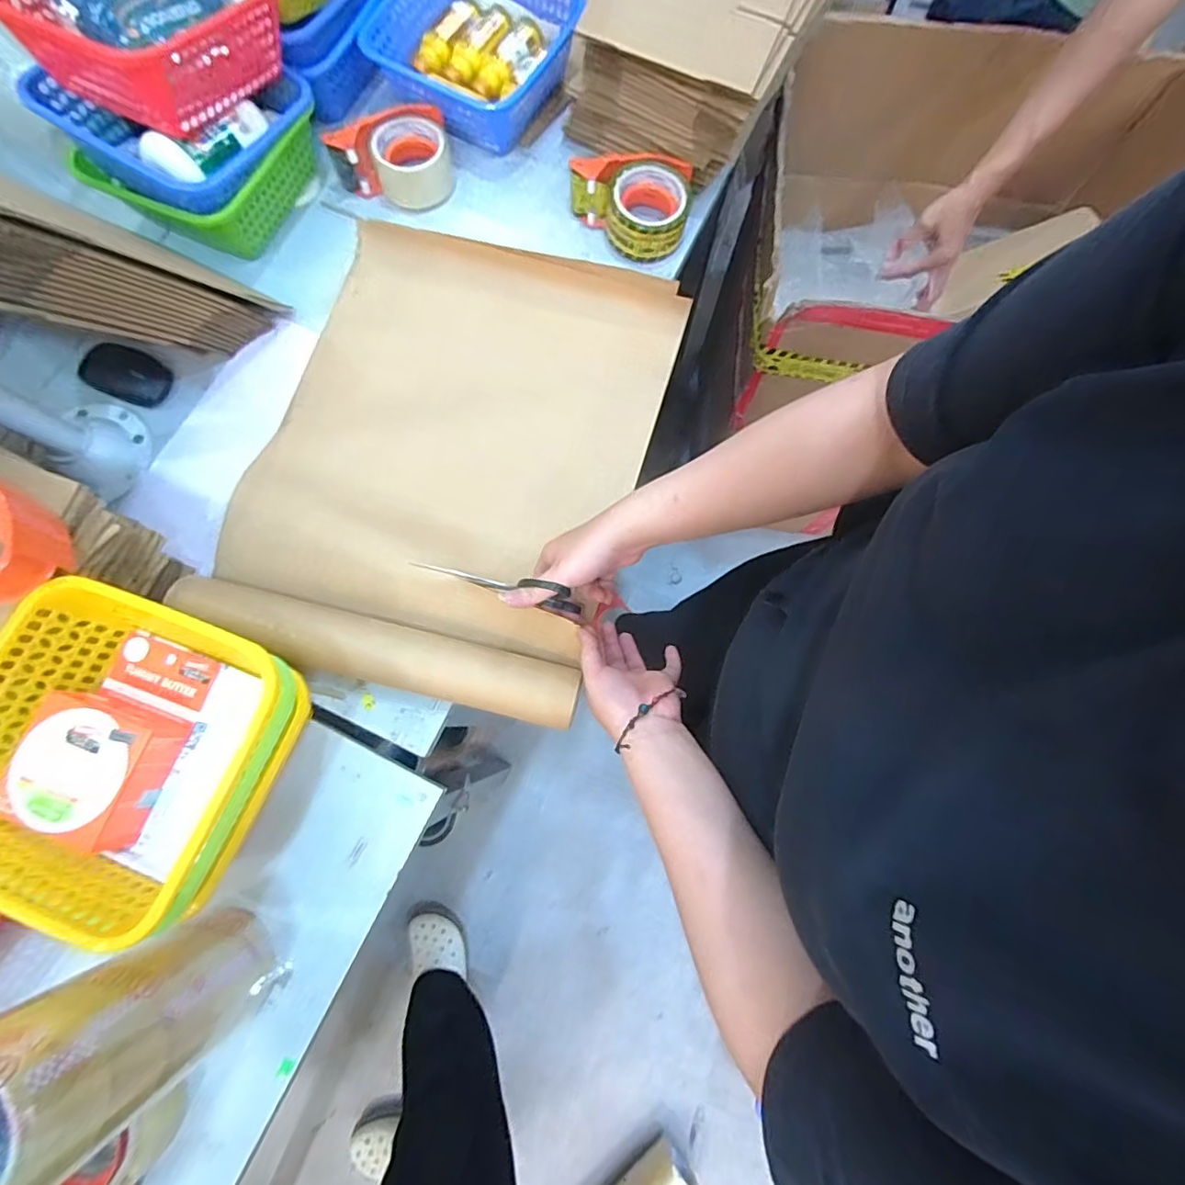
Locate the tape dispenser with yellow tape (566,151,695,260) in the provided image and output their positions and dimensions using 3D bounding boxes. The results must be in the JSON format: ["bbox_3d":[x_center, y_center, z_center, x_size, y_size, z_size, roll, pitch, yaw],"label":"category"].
[{"bbox_3d":[0.043,-0.475,0.691,0.144,0.060,0.100,8,77,2],"label":"tape dispenser with yellow tape"}]

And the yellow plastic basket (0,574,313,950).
[{"bbox_3d":[-0.372,0.124,0.455,0.222,0.089,0.221,19,78,5],"label":"yellow plastic basket"}]

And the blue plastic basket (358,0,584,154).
[{"bbox_3d":[-0.152,-0.702,0.731,0.236,0.082,0.228,27,78,6],"label":"blue plastic basket"}]

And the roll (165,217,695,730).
[{"bbox_3d":[-0.151,-0.159,0.622,0.405,0.075,0.519,13,77,3],"label":"roll"}]

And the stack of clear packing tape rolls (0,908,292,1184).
[{"bbox_3d":[-0.339,0.319,0.408,0.091,0.243,0.092,-31,79,-7],"label":"stack of clear packing tape rolls"}]

